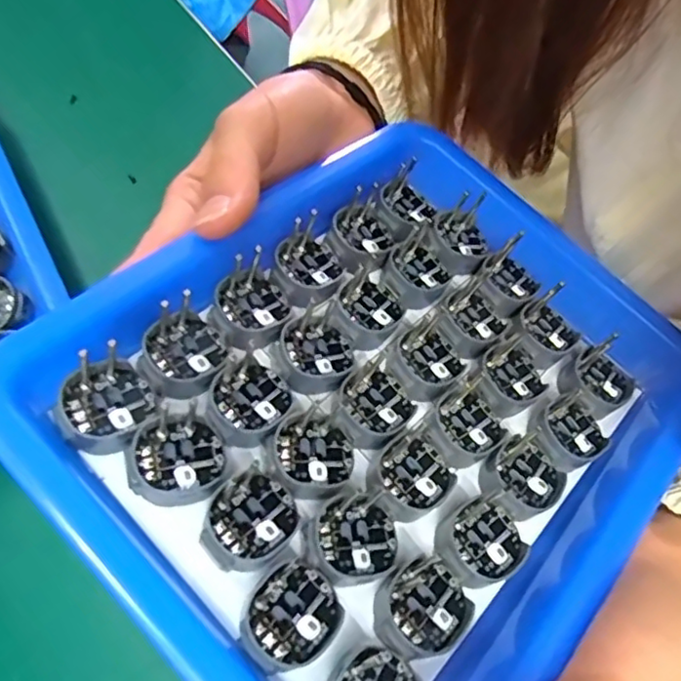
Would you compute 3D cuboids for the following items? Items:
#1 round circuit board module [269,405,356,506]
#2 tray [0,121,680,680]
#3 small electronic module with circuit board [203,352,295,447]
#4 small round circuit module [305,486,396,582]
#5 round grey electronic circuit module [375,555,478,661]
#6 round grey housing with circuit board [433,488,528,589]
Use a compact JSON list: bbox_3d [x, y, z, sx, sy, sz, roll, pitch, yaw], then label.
[{"bbox_3d":[-0.010,0.038,0.199,0.027,0.010,0.027,10,56,-14],"label":"round circuit board module"},{"bbox_3d":[0.025,0.014,0.220,0.169,0.025,0.228,45,57,11],"label":"tray"},{"bbox_3d":[-0.031,0.021,0.203,0.027,0.012,0.027,43,56,11],"label":"small electronic module with circuit board"},{"bbox_3d":[0.003,0.063,0.192,0.027,0.011,0.027,8,56,-13],"label":"small round circuit module"},{"bbox_3d":[0.023,0.082,0.186,0.030,0.011,0.025,-25,63,-29],"label":"round grey electronic circuit module"},{"bbox_3d":[0.045,0.066,0.200,0.031,0.007,0.025,-20,61,-26],"label":"round grey housing with circuit board"}]

